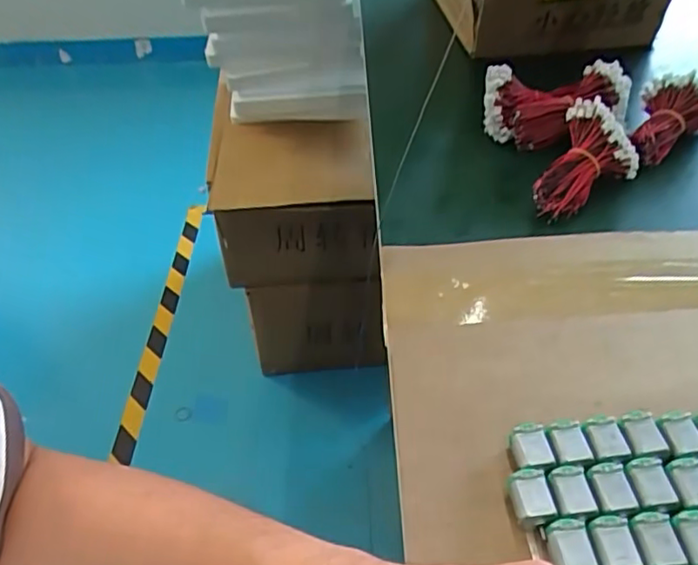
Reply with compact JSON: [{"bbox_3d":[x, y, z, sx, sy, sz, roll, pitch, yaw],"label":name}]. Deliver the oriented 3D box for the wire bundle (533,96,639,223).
[{"bbox_3d":[0.186,-0.093,0.503,0.067,0.046,0.115,25,66,30],"label":"wire bundle"}]

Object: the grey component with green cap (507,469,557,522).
[{"bbox_3d":[0.089,0.108,0.310,0.020,0.017,0.025,-6,41,-2],"label":"grey component with green cap"}]

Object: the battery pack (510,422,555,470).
[{"bbox_3d":[0.095,0.090,0.331,0.019,0.017,0.024,-7,41,-3],"label":"battery pack"}]

